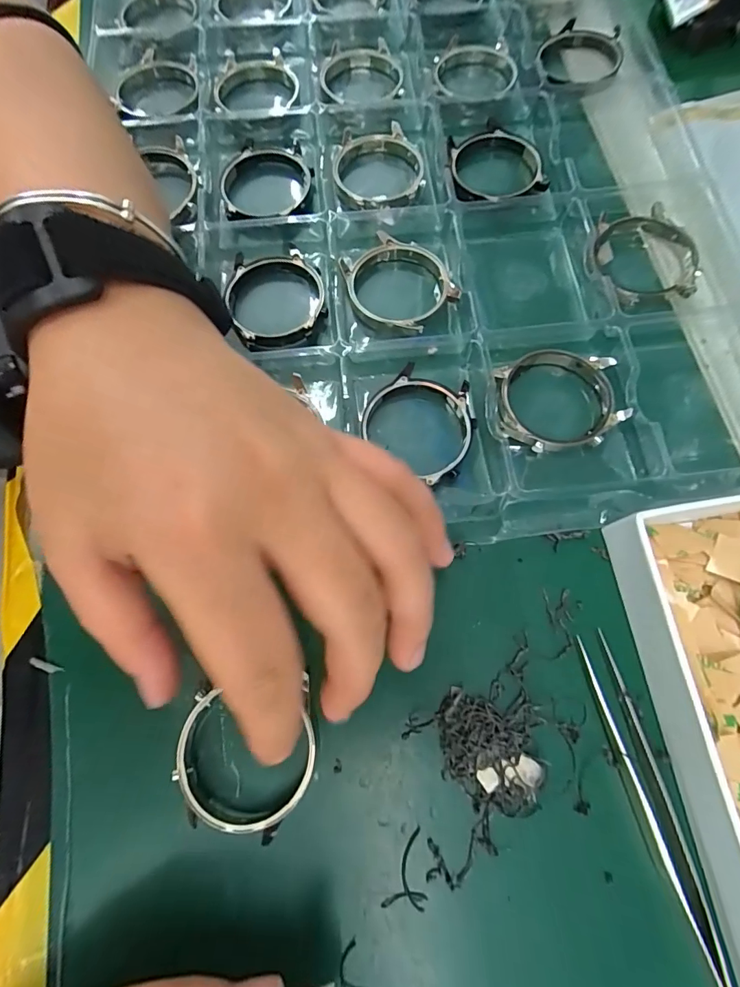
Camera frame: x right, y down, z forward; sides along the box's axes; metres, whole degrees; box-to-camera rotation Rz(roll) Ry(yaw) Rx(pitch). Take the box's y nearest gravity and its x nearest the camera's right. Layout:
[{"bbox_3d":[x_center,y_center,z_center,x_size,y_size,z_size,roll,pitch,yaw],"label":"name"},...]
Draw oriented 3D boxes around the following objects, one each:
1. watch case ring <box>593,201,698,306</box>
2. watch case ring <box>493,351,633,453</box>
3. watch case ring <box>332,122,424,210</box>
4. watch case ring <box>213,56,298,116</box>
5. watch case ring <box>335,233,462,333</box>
[{"bbox_3d":[0.130,-0.112,0.200,0.048,0.006,0.053,16,74,5],"label":"watch case ring"},{"bbox_3d":[0.080,-0.039,0.184,0.053,0.011,0.045,1,73,0],"label":"watch case ring"},{"bbox_3d":[0.003,-0.166,0.219,0.047,0.007,0.049,0,73,0],"label":"watch case ring"},{"bbox_3d":[-0.063,-0.224,0.236,0.048,0.007,0.045,0,73,0],"label":"watch case ring"},{"bbox_3d":[0.013,-0.097,0.201,0.045,0.008,0.051,-43,78,-12],"label":"watch case ring"}]

